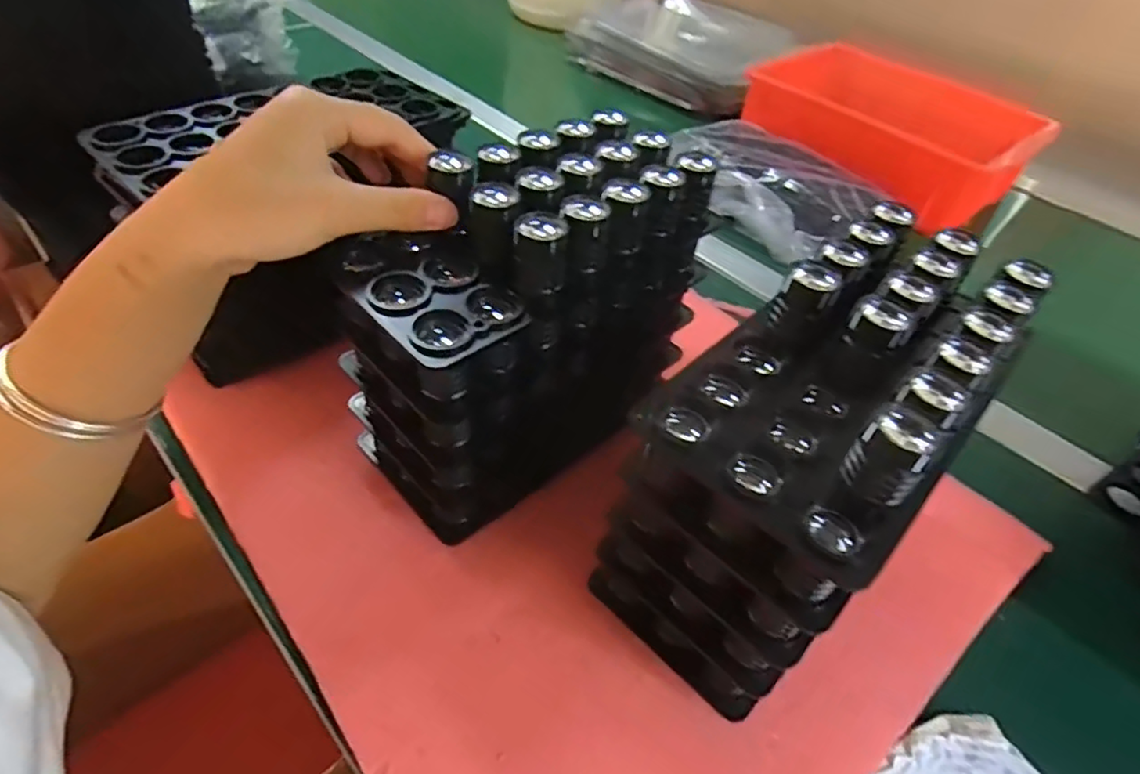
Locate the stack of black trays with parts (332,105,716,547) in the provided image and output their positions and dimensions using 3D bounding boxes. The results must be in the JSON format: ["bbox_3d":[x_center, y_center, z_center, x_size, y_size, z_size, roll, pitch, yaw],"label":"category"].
[{"bbox_3d":[-0.023,-0.038,0.349,0.182,0.168,0.094,-31,57,-31],"label":"stack of black trays with parts"}]

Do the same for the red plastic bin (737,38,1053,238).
[{"bbox_3d":[0.365,-0.305,0.714,0.197,0.077,0.293,-29,56,-30],"label":"red plastic bin"}]

